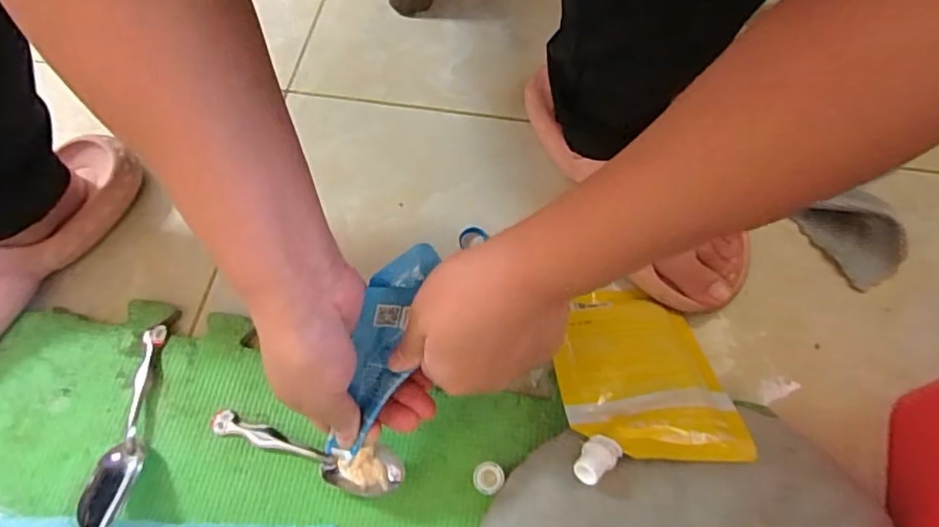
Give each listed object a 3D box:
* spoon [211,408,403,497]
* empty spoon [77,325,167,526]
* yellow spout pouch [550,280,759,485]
[{"bbox_3d":[-0.111,0.125,0.385,0.140,0.023,0.030,12,65,8],"label":"spoon"},{"bbox_3d":[-0.237,0.107,0.393,0.030,0.024,0.140,-7,64,-1],"label":"empty spoon"},{"bbox_3d":[0.110,0.074,0.391,0.104,0.018,0.153,-1,38,-5],"label":"yellow spout pouch"}]

